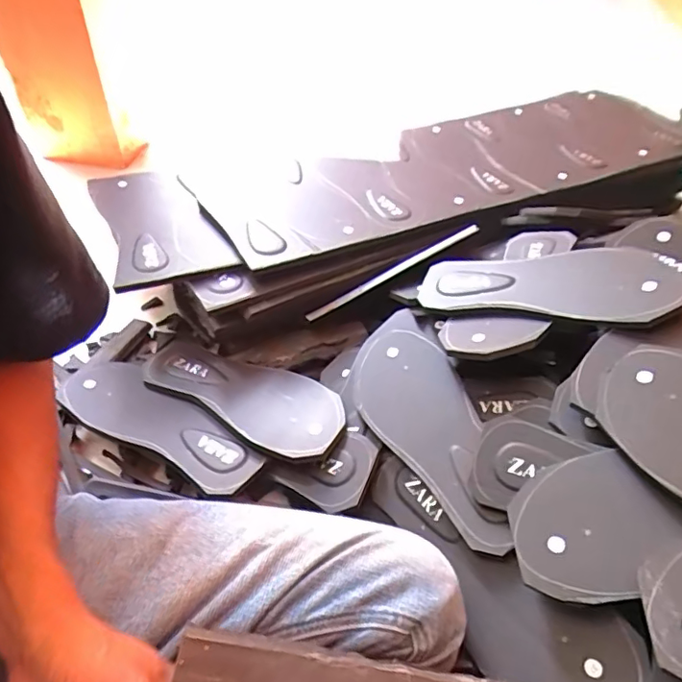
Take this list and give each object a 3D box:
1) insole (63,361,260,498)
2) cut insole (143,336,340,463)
[{"bbox_3d":[-0.195,0.085,0.564,0.248,0.023,0.083,28,50,21],"label":"insole"},{"bbox_3d":[-0.113,0.054,0.587,0.265,0.012,0.097,17,44,26],"label":"cut insole"}]

